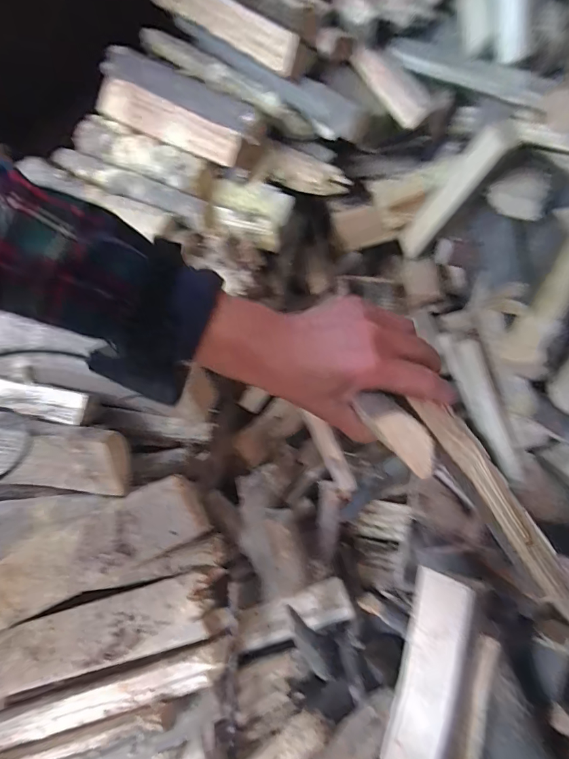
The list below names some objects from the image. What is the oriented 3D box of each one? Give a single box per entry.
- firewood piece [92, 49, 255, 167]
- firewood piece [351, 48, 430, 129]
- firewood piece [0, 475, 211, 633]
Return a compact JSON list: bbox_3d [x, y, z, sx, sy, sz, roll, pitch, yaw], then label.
[{"bbox_3d":[-0.130,-0.334,0.495,0.219,0.057,0.075,29,75,9],"label":"firewood piece"},{"bbox_3d":[0.130,-0.361,0.498,0.124,0.035,0.018,18,69,-36],"label":"firewood piece"},{"bbox_3d":[-0.214,0.186,0.416,0.296,0.043,0.066,-28,76,4],"label":"firewood piece"}]

